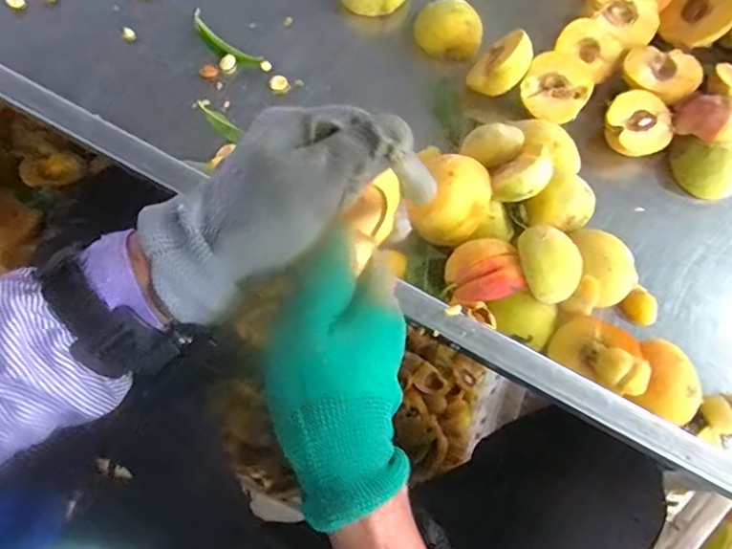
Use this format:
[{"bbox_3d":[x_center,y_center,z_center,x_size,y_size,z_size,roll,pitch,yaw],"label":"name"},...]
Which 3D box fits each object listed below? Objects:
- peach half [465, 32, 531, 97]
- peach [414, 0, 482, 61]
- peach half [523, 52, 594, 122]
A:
[{"bbox_3d":[0.120,-0.182,0.470,0.030,0.052,0.056,36,71,-30],"label":"peach half"},{"bbox_3d":[0.076,-0.228,0.494,0.058,0.035,0.045,5,71,-1],"label":"peach"},{"bbox_3d":[0.164,-0.160,0.466,0.055,0.031,0.056,0,73,-1],"label":"peach half"}]

